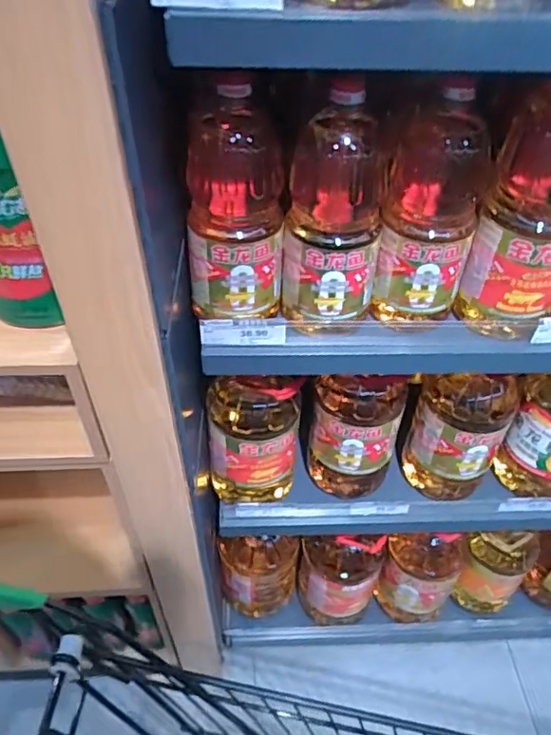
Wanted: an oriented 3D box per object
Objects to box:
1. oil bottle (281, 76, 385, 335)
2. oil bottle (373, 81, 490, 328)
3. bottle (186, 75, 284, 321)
[{"bbox_3d":[0.065,-0.165,0.628,0.109,0.247,0.094,2,44,1],"label":"oil bottle"},{"bbox_3d":[0.180,-0.169,0.652,0.116,0.263,0.097,13,46,11],"label":"oil bottle"},{"bbox_3d":[-0.045,-0.188,0.628,0.109,0.237,0.138,3,44,1],"label":"bottle"}]

